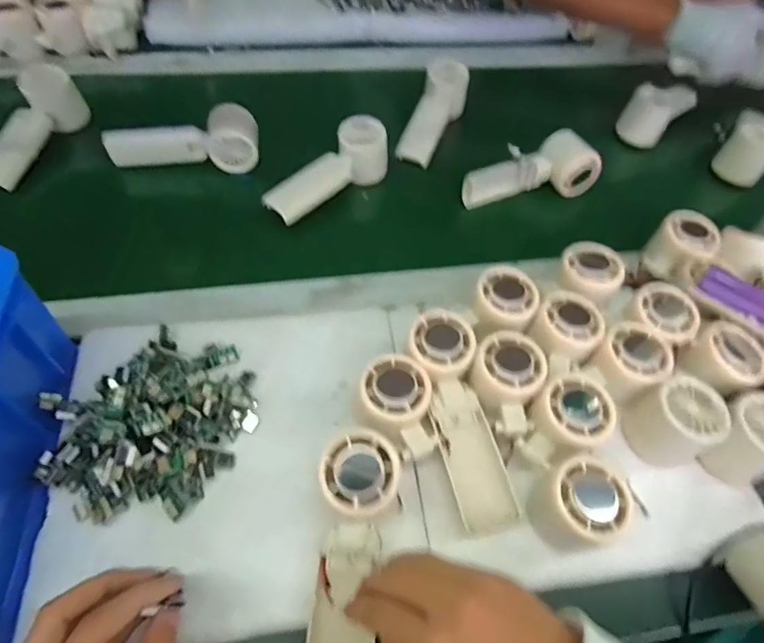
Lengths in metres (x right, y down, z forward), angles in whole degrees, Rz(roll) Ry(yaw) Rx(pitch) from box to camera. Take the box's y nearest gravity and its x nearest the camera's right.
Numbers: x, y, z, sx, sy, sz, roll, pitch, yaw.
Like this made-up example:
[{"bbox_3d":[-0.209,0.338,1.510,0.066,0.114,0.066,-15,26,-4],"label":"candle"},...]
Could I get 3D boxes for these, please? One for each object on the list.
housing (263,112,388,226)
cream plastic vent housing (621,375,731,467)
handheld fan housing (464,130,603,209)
[{"bbox_3d":[-0.063,-0.171,0.536,0.162,0.056,0.051,-38,67,-25],"label":"housing"},{"bbox_3d":[0.232,0.082,0.384,0.059,0.058,0.057,2,57,-3],"label":"cream plastic vent housing"},{"bbox_3d":[0.177,-0.170,0.559,0.153,0.060,0.065,-24,62,-19],"label":"handheld fan housing"}]

